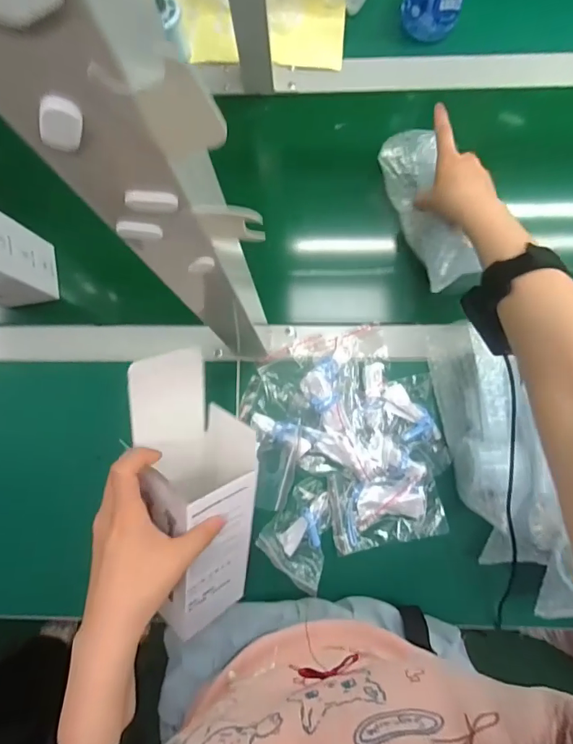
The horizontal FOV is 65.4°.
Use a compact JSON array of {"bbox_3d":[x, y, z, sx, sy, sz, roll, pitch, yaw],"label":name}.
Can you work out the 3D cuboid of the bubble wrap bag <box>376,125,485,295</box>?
[{"bbox_3d":[0.153,-0.182,0.500,0.052,0.042,0.188,-16,75,0],"label":"bubble wrap bag"}]

